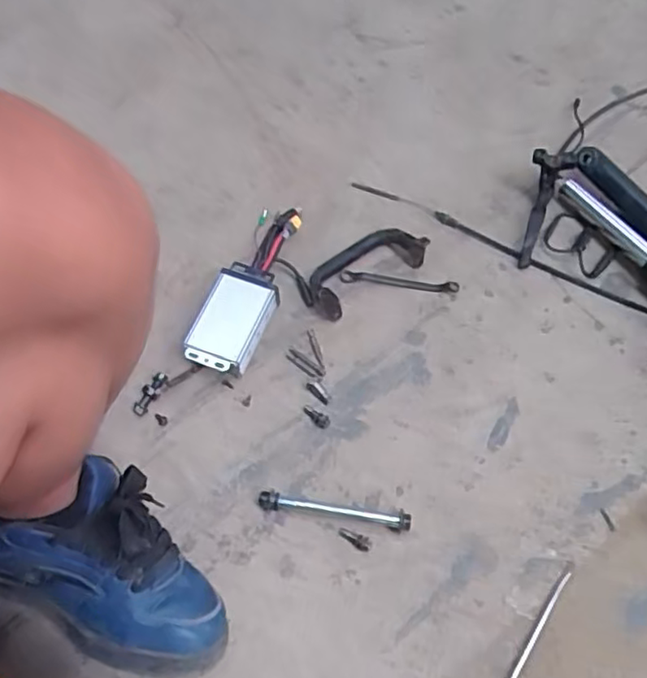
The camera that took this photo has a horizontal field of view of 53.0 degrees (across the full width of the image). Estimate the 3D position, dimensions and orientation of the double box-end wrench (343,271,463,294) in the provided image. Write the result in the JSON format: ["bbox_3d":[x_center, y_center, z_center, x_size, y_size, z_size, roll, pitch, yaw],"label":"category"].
[{"bbox_3d":[0.091,-0.068,0.769,0.139,0.011,0.015,4,61,4],"label":"double box-end wrench"}]

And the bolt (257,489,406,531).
[{"bbox_3d":[0.010,0.169,0.640,0.148,0.013,0.017,8,62,6],"label":"bolt"}]

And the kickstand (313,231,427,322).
[{"bbox_3d":[0.048,-0.083,0.770,0.149,0.033,0.057,-34,66,-16],"label":"kickstand"}]

